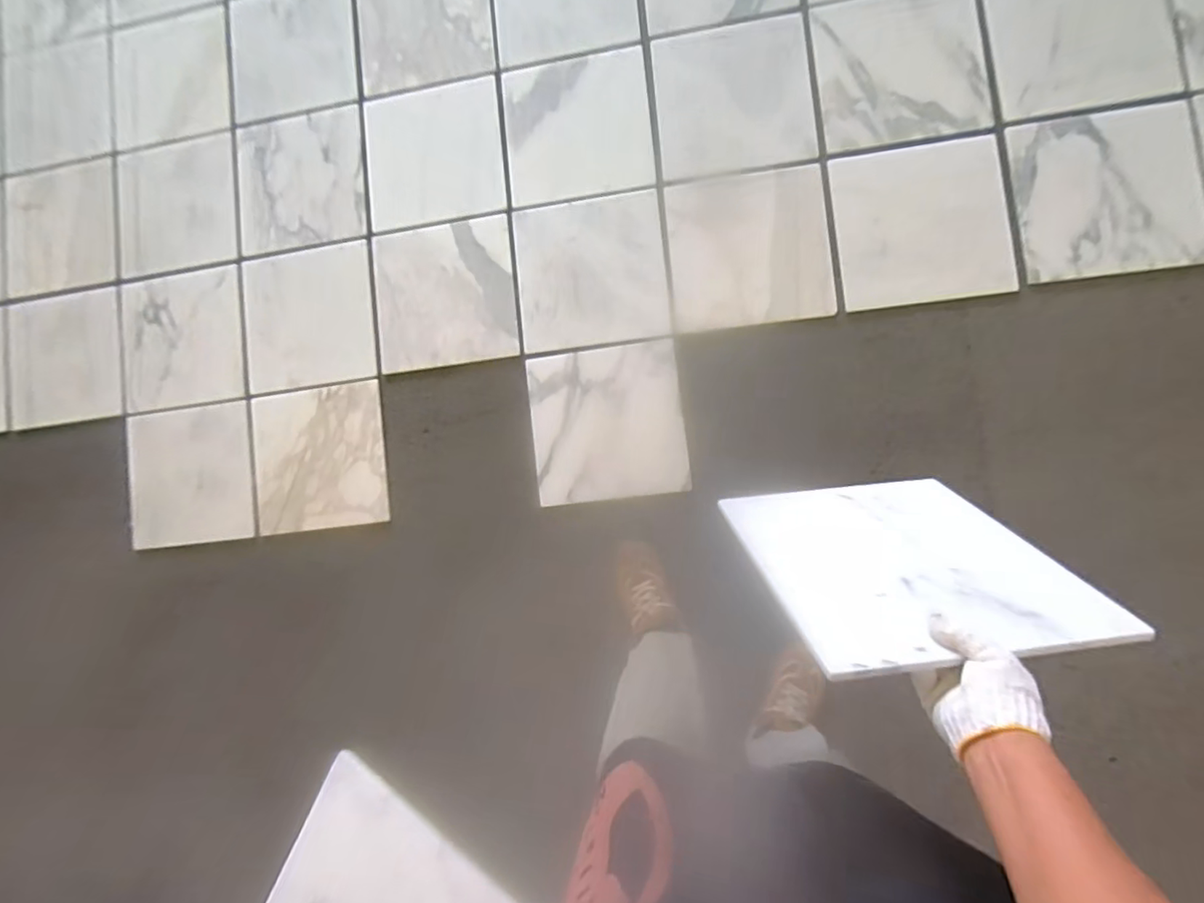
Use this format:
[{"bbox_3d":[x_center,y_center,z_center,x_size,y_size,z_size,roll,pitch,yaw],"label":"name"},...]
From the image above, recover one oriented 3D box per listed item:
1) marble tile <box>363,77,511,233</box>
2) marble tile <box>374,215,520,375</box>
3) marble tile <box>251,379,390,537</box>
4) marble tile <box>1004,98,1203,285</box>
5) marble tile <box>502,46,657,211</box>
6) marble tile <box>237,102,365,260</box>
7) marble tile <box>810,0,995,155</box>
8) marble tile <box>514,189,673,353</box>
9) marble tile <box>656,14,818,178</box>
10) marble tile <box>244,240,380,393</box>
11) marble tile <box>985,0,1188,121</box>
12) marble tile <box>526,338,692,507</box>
[{"bbox_3d":[-0.323,-0.573,1.108,0.269,0.011,0.254,-8,89,6],"label":"marble tile"},{"bbox_3d":[-0.301,-0.301,1.097,0.264,0.011,0.267,-6,89,6],"label":"marble tile"},{"bbox_3d":[-0.545,0.015,1.095,0.246,0.015,0.266,-7,89,6],"label":"marble tile"},{"bbox_3d":[0.866,-0.440,0.975,0.287,0.023,0.276,-9,90,3],"label":"marble tile"},{"bbox_3d":[-0.044,-0.612,1.083,0.270,0.014,0.263,-6,89,6],"label":"marble tile"},{"bbox_3d":[-0.604,-0.542,1.149,0.257,0.011,0.260,-4,89,6],"label":"marble tile"},{"bbox_3d":[0.531,-0.683,1.017,0.279,0.016,0.268,-7,87,7],"label":"marble tile"},{"bbox_3d":[-0.020,-0.341,1.079,0.274,0.009,0.271,-6,89,6],"label":"marble tile"},{"bbox_3d":[0.241,-0.648,1.051,0.274,0.014,0.265,-5,89,6],"label":"marble tile"},{"bbox_3d":[-0.567,-0.254,1.103,0.245,0.012,0.262,-6,89,6],"label":"marble tile"},{"bbox_3d":[0.820,-0.719,0.982,0.273,0.012,0.257,-8,92,8],"label":"marble tile"},{"bbox_3d":[0.010,-0.053,1.081,0.279,0.015,0.280,-7,86,6],"label":"marble tile"}]

